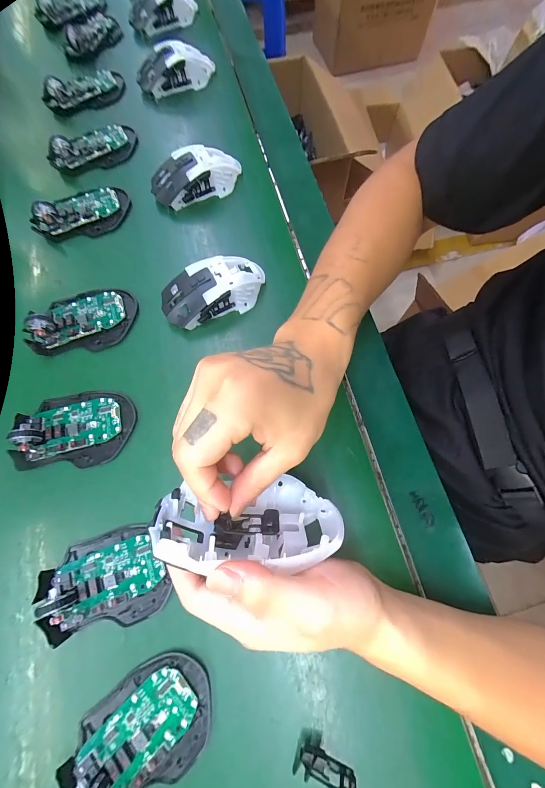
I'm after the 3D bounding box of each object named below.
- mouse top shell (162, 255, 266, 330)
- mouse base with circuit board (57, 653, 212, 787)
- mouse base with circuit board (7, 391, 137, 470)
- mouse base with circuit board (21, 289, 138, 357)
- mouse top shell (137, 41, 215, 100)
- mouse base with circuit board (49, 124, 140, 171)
[{"bbox_3d":[-0.062,-0.112,0.325,0.112,0.038,0.055,-27,74,-8],"label":"mouse top shell"},{"bbox_3d":[-0.098,0.251,0.219,0.110,0.025,0.070,-35,75,-10],"label":"mouse base with circuit board"},{"bbox_3d":[-0.190,0.032,0.289,0.107,0.027,0.070,-8,72,-2],"label":"mouse base with circuit board"},{"bbox_3d":[-0.202,-0.082,0.326,0.103,0.022,0.069,-11,73,-3],"label":"mouse base with circuit board"},{"bbox_3d":[-0.139,-0.463,0.435,0.107,0.043,0.054,-26,74,-8],"label":"mouse top shell"},{"bbox_3d":[-0.241,-0.333,0.402,0.108,0.023,0.061,-11,73,-3],"label":"mouse base with circuit board"}]

